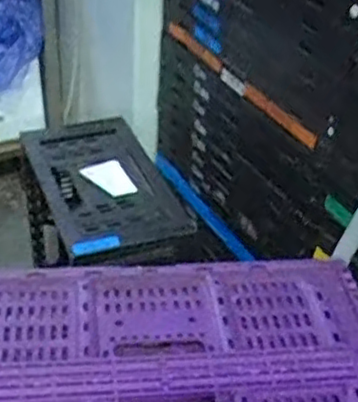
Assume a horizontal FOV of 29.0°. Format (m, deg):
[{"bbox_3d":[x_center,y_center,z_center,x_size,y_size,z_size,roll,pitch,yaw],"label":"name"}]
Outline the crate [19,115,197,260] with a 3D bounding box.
[{"bbox_3d":[-0.137,-0.040,1.243,0.216,0.045,0.352,-14,41,-23],"label":"crate"}]

